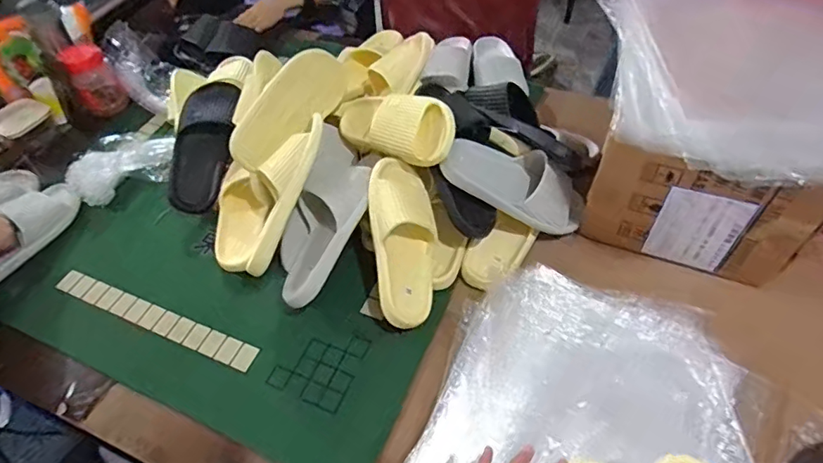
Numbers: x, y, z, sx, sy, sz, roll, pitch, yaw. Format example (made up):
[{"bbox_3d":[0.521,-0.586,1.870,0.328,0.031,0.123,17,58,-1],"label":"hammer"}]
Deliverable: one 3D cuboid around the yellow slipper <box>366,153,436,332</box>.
[{"bbox_3d":[-0.010,0.013,0.775,0.097,0.067,0.255,-6,81,0],"label":"yellow slipper"}]

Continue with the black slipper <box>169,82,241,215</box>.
[{"bbox_3d":[-0.389,-0.164,0.974,0.117,0.063,0.261,8,83,10],"label":"black slipper"}]

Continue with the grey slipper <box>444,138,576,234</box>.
[{"bbox_3d":[0.169,-0.075,0.816,0.240,0.079,0.103,25,56,-5],"label":"grey slipper"}]

